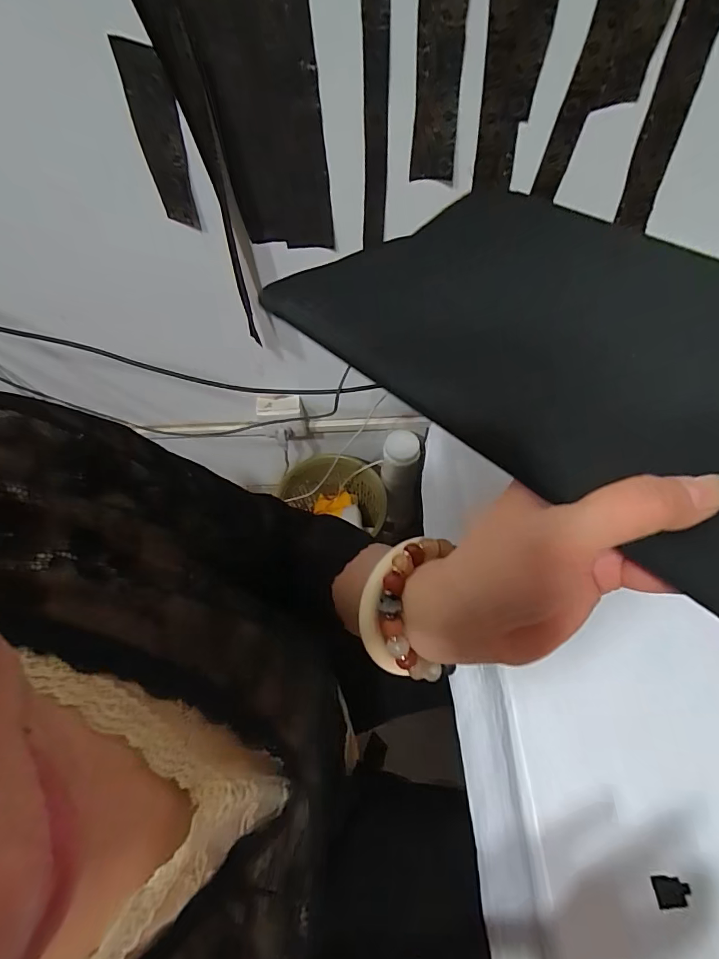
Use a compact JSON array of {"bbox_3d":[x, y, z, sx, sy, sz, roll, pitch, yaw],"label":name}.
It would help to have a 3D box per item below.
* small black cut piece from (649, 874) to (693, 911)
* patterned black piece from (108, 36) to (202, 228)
[{"bbox_3d":[0.252,0.331,0.353,0.030,0.004,0.021,-3,64,2],"label":"small black cut piece"},{"bbox_3d":[-0.218,-0.368,0.486,0.050,0.173,0.007,10,62,-3],"label":"patterned black piece"}]

